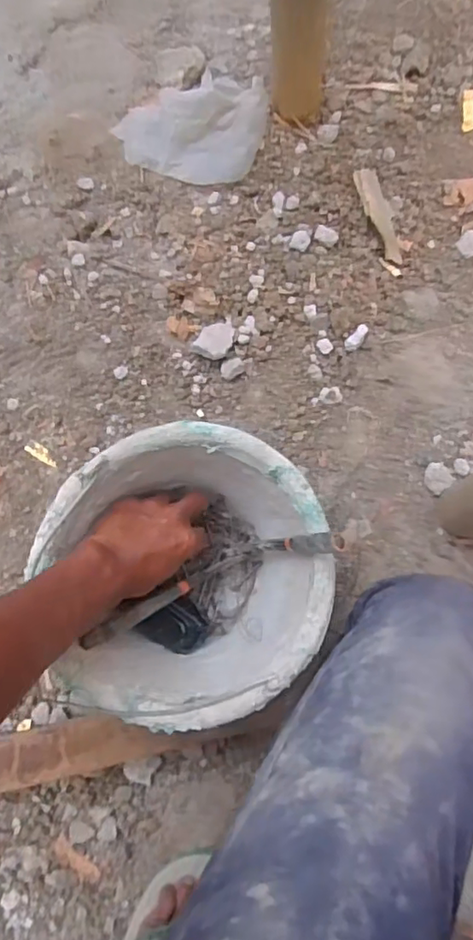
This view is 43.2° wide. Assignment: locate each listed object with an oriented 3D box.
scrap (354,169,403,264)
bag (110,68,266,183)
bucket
[{"bbox_3d":[0.172,-0.304,0.709,0.028,0.016,0.118,-22,81,-1],"label":"scrap"},{"bbox_3d":[-0.051,-0.426,0.729,0.164,0.030,0.134,15,82,5],"label":"bag"},{"bbox_3d":[-0.036,0.097,0.579,0.234,0.183,0.242,0,81,3],"label":"bucket"}]

